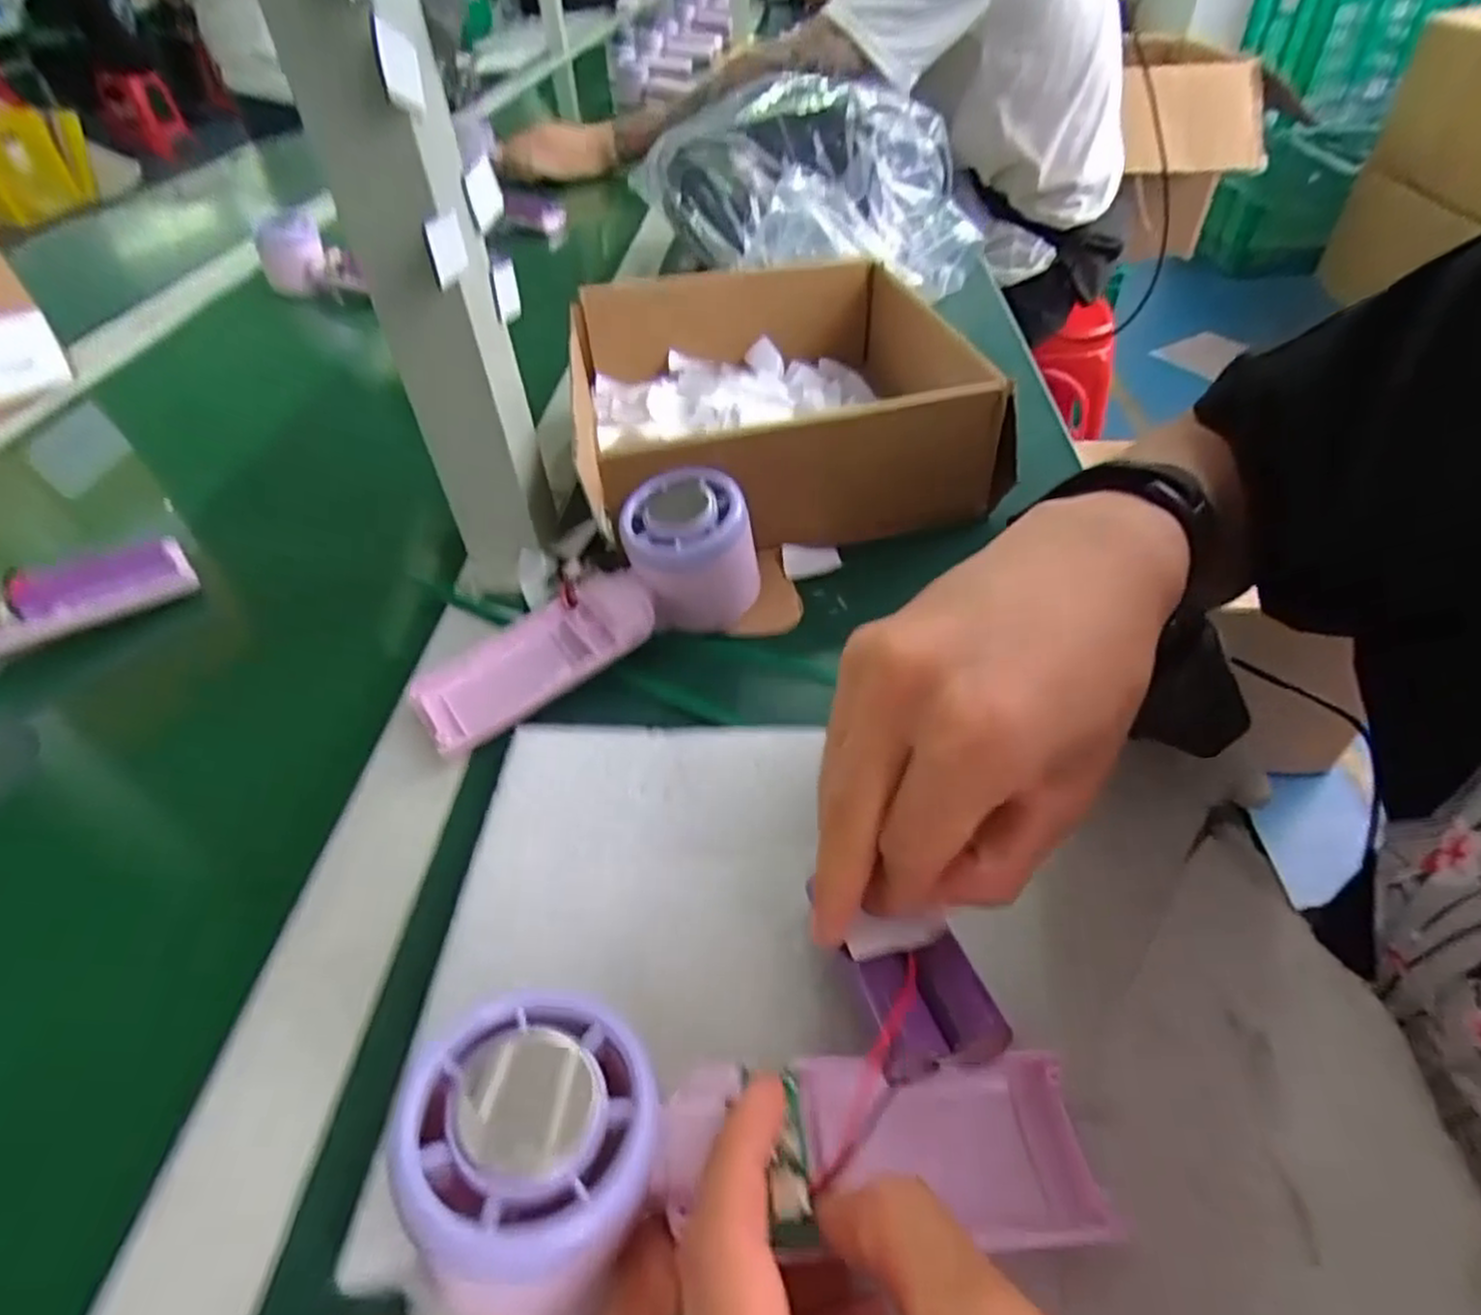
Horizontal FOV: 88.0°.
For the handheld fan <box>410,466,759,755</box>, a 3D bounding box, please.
[{"bbox_3d":[-0.064,-0.017,0.343,0.161,0.054,0.050,-35,50,-7],"label":"handheld fan"}]

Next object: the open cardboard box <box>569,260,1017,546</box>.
[{"bbox_3d":[0.014,-0.153,0.447,0.211,0.074,0.217,-14,45,-10],"label":"open cardboard box"}]

